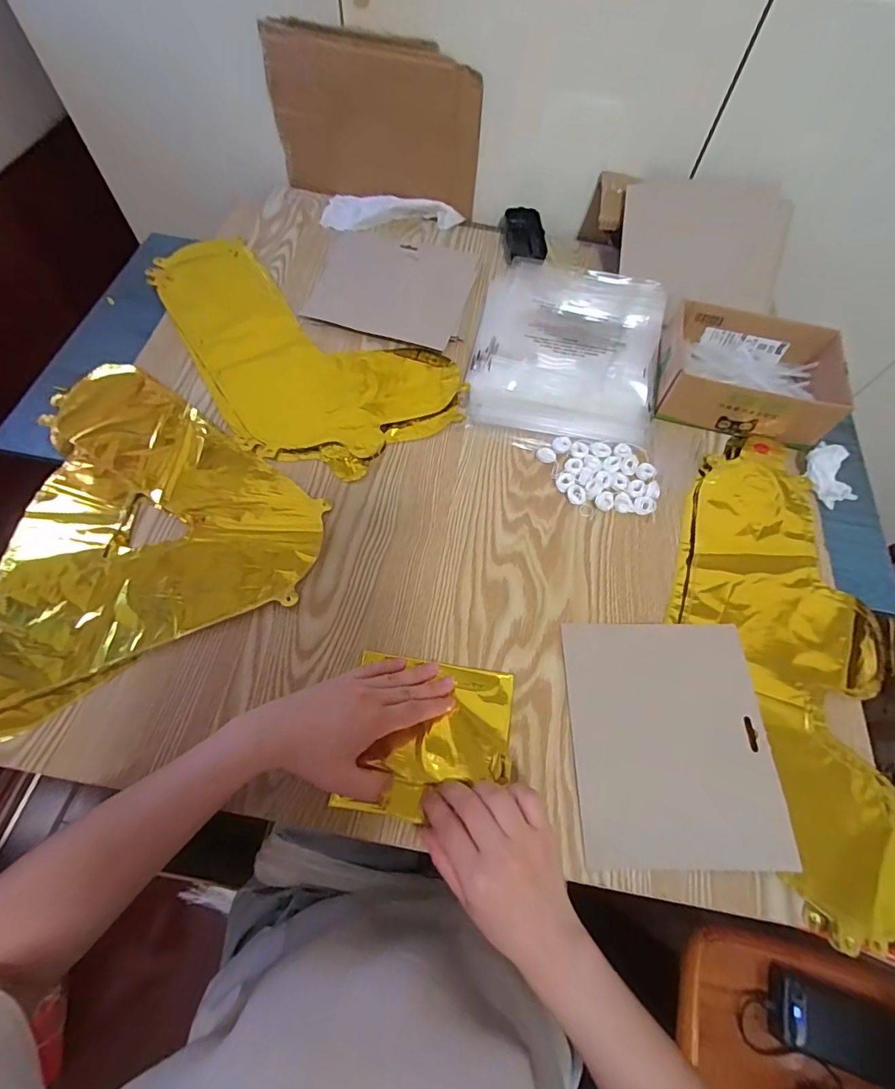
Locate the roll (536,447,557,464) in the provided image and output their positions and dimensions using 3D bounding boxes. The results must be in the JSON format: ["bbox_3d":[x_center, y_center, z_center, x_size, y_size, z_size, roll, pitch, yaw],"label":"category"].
[{"bbox_3d":[0.110,-0.099,0.512,0.021,0.004,0.017,16,65,5],"label":"roll"}]

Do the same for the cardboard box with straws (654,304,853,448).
[{"bbox_3d":[0.350,-0.205,0.545,0.192,0.055,0.151,11,64,2],"label":"cardboard box with straws"}]

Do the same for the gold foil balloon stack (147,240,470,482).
[{"bbox_3d":[-0.197,-0.247,0.566,0.233,0.009,0.429,-40,73,-19],"label":"gold foil balloon stack"}]

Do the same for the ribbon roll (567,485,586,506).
[{"bbox_3d":[0.136,-0.052,0.489,0.018,0.006,0.021,-23,68,-13],"label":"ribbon roll"}]

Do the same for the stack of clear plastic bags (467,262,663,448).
[{"bbox_3d":[0.148,-0.244,0.576,0.219,0.021,0.286,11,64,2],"label":"stack of clear plastic bags"}]

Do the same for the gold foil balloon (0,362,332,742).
[{"bbox_3d":[-0.348,0.003,0.435,0.360,0.014,0.350,34,67,13],"label":"gold foil balloon"}]

